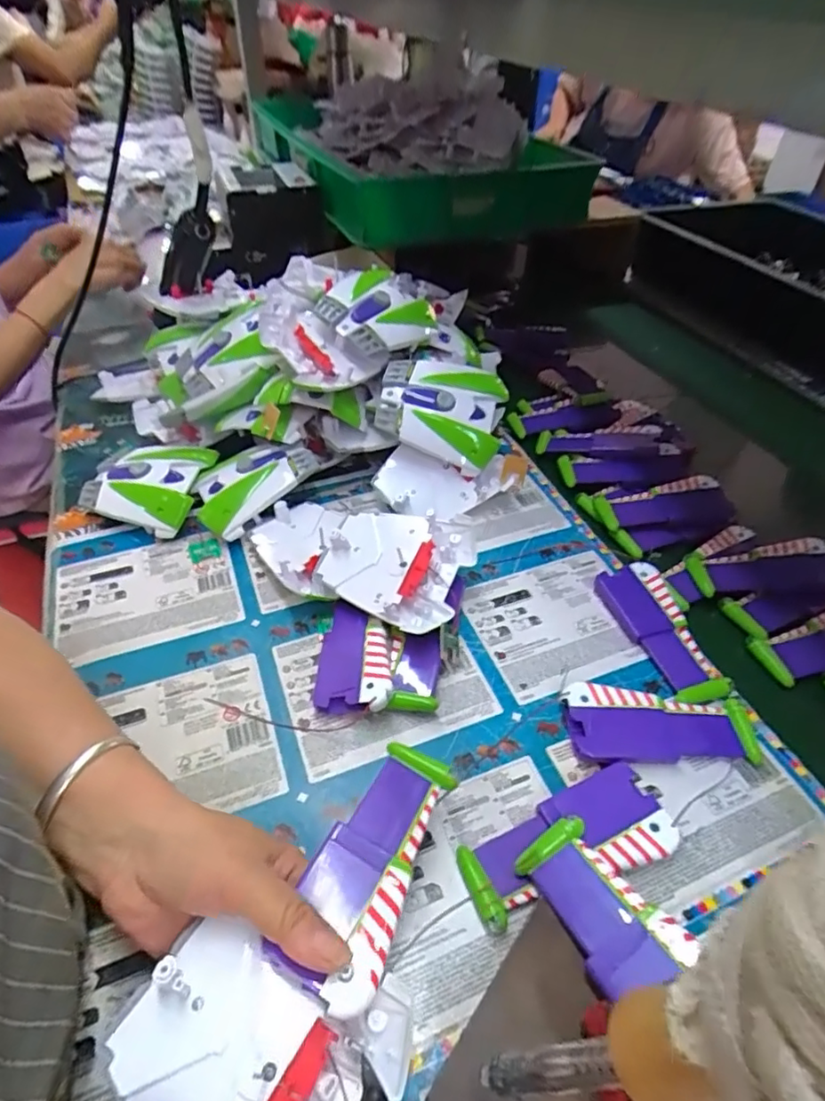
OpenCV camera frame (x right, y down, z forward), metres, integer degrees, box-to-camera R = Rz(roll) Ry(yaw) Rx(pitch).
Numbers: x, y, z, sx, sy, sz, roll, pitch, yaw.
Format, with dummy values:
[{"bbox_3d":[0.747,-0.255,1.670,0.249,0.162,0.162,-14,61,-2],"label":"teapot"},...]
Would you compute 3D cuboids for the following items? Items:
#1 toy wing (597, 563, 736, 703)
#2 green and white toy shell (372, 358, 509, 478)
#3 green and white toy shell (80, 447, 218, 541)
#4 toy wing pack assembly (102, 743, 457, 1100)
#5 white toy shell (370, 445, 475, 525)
[{"bbox_3d":[0.186,0.059,0.436,0.052,0.014,0.120,-9,46,-9],"label":"toy wing"},{"bbox_3d":[0.024,-0.124,0.524,0.109,0.040,0.095,6,86,-3],"label":"green and white toy shell"},{"bbox_3d":[-0.238,-0.059,0.527,0.108,0.044,0.092,12,47,11],"label":"green and white toy shell"},{"bbox_3d":[-0.065,0.208,0.235,0.100,0.030,0.287,21,43,22],"label":"toy wing pack assembly"},{"bbox_3d":[0.012,-0.056,0.521,0.087,0.015,0.061,24,80,0],"label":"white toy shell"}]

